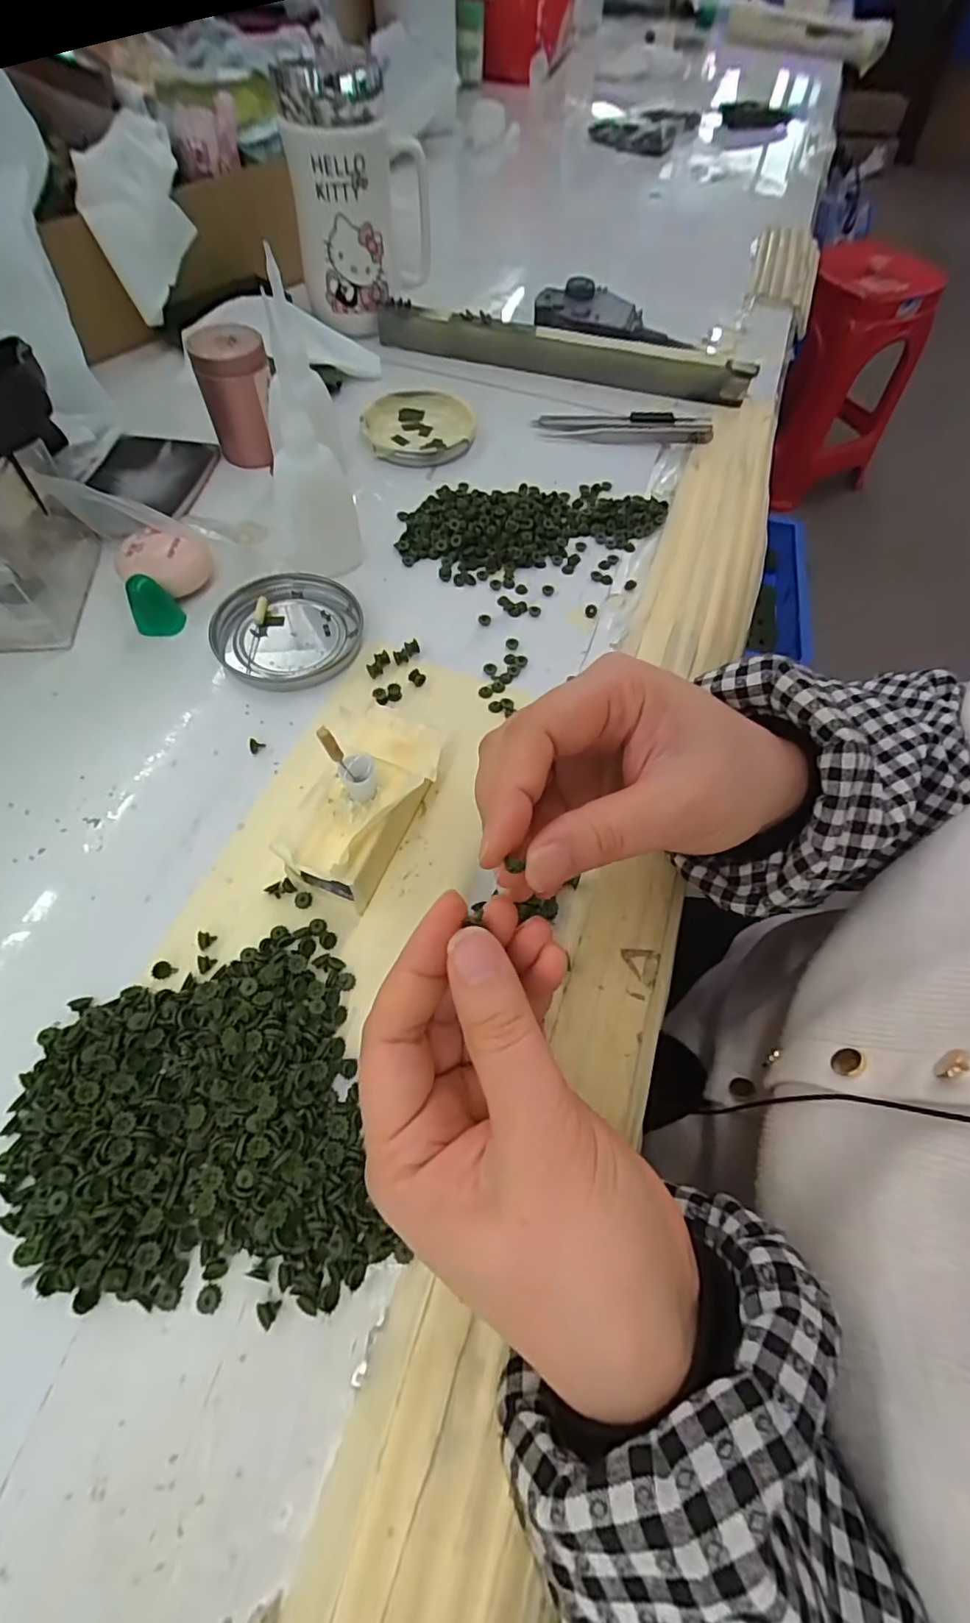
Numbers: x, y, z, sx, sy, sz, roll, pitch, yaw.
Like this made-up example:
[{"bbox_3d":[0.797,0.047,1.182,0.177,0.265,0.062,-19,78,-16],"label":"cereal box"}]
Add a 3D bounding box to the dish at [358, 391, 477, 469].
[{"bbox_3d":[-0.047,-0.278,0.411,0.076,0.010,0.082,1,62,-3],"label":"dish"}]

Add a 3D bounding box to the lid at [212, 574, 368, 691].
[{"bbox_3d":[-0.107,-0.100,0.313,0.074,0.009,0.079,1,62,-3],"label":"lid"}]

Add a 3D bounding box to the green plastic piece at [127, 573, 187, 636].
[{"bbox_3d":[-0.177,-0.110,0.306,0.022,0.030,0.014,-6,62,-7],"label":"green plastic piece"}]

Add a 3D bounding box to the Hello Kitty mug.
[{"bbox_3d":[-0.092,-0.453,0.429,0.098,0.136,0.063,-2,62,-4],"label":"Hello Kitty mug"}]

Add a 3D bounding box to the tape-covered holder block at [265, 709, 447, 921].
[{"bbox_3d":[-0.053,0.000,0.248,0.049,0.036,0.082,21,63,8],"label":"tape-covered holder block"}]

